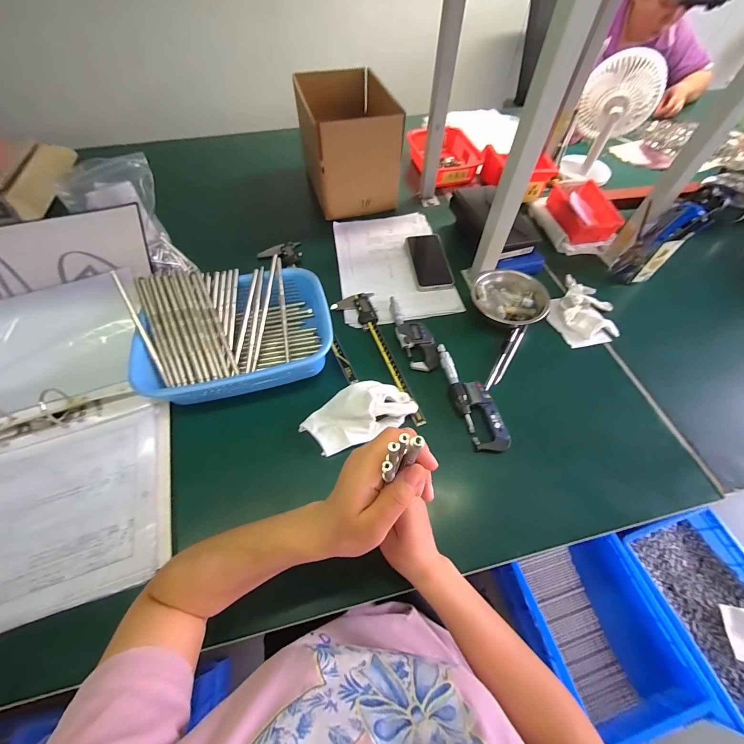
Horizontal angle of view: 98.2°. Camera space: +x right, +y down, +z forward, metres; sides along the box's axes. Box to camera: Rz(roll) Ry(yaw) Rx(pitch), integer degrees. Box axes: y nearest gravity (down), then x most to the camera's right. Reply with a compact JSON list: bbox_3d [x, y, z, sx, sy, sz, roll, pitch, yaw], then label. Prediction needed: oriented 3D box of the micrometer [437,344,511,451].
[{"bbox_3d":[0.149,0.033,0.490,0.053,0.015,0.181,-14,59,-9],"label":"micrometer"}]

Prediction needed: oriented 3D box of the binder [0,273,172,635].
[{"bbox_3d":[-0.459,0.074,0.452,0.305,0.074,0.478,-16,59,-10],"label":"binder"}]

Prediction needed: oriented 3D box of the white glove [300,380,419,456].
[{"bbox_3d":[-0.018,0.058,0.472,0.159,0.038,0.090,-27,64,-19],"label":"white glove"}]

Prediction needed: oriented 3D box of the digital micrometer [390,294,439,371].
[{"bbox_3d":[0.069,-0.073,0.564,0.054,0.019,0.164,-16,59,-11],"label":"digital micrometer"}]

